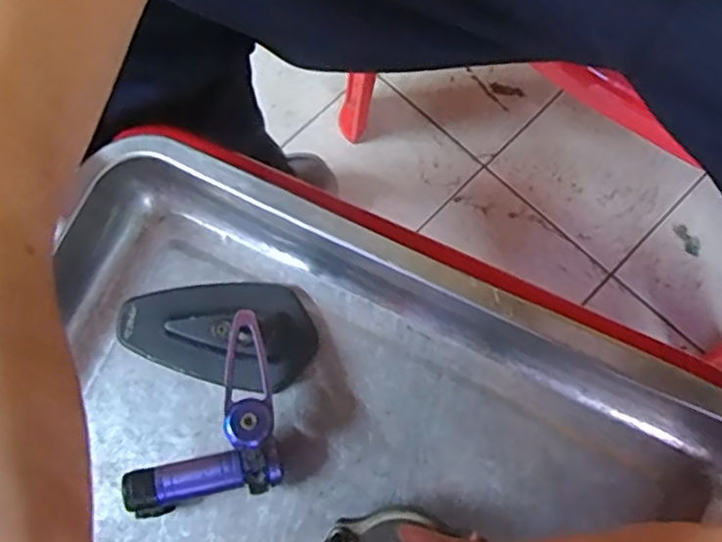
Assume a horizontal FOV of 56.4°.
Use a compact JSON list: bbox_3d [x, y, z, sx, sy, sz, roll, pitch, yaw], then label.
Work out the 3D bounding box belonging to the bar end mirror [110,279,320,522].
[{"bbox_3d":[-0.072,0.057,0.342,0.097,0.050,0.112,-10,73,-2],"label":"bar end mirror"}]

